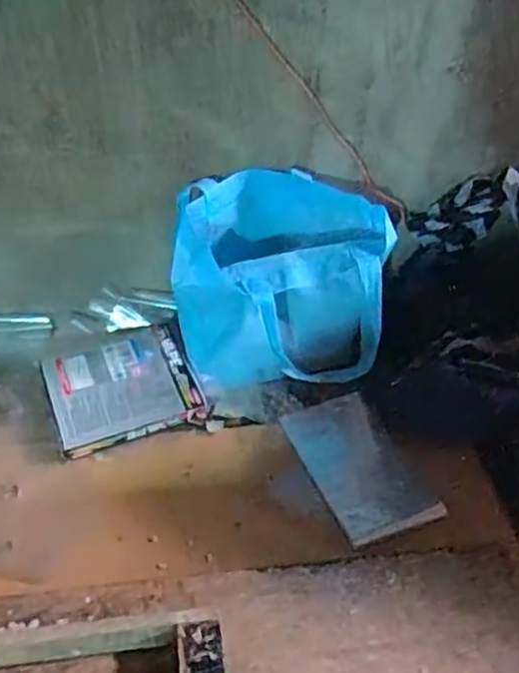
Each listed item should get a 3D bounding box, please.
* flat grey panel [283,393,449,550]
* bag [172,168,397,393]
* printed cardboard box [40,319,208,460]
[{"bbox_3d":[0.113,0.144,0.762,0.115,0.023,0.191,-11,42,-22],"label":"flat grey panel"},{"bbox_3d":[0.018,-0.051,0.777,0.234,0.214,0.152,-1,45,-5],"label":"bag"},{"bbox_3d":[-0.159,0.056,0.788,0.165,0.022,0.143,-16,53,-16],"label":"printed cardboard box"}]

